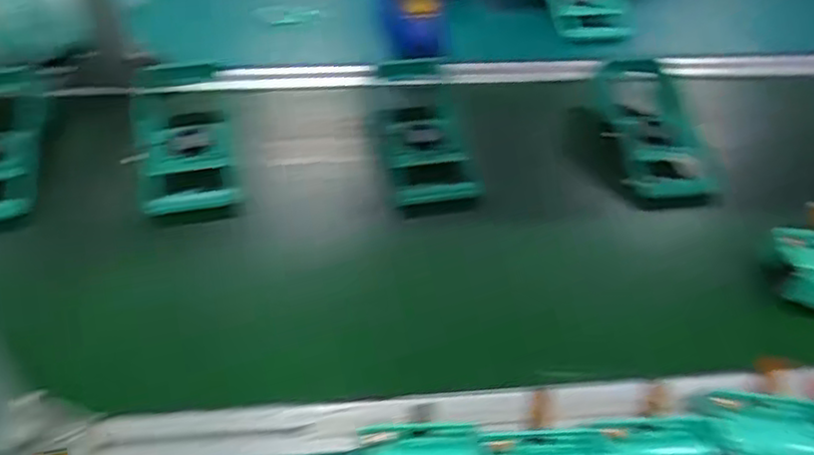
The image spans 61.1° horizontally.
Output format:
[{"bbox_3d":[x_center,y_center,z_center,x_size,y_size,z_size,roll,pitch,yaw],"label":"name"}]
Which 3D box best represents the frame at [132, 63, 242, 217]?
[{"bbox_3d":[-0.216,-0.088,0.677,0.085,0.047,0.165,-13,60,-15],"label":"frame"}]

